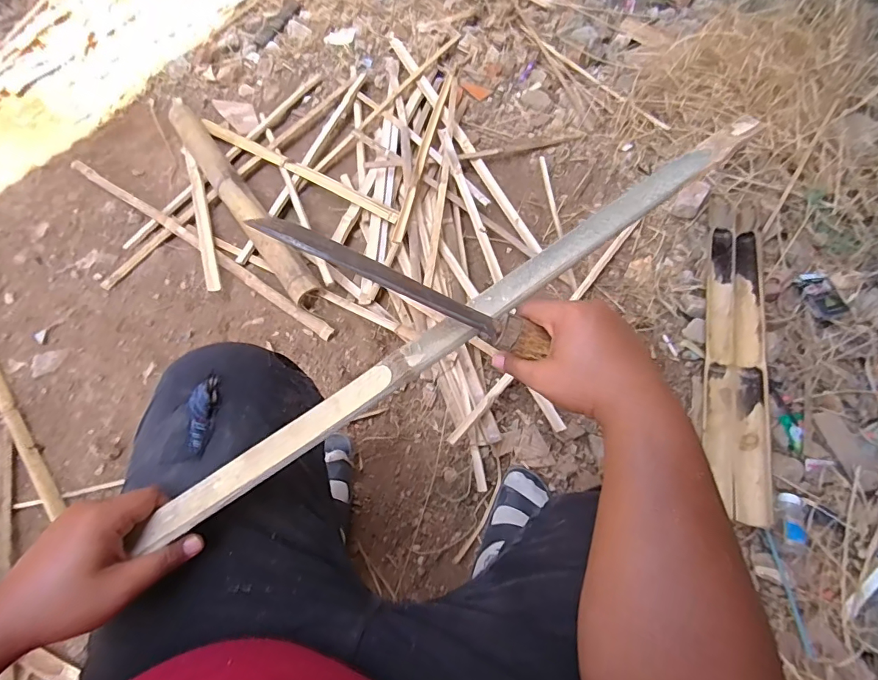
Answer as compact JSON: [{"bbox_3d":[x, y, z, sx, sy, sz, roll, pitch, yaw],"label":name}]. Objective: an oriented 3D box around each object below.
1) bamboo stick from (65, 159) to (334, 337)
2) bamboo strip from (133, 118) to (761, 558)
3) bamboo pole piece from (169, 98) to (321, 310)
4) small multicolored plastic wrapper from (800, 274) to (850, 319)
[{"bbox_3d":[-0.566,-0.231,1.047,0.837,0.031,0.036,32,64,17],"label":"bamboo stick"},{"bbox_3d":[0.025,-0.018,0.397,0.623,0.012,0.031,-34,65,-4],"label":"bamboo strip"},{"bbox_3d":[-0.499,-0.366,1.094,0.071,0.068,0.805,-32,65,-18],"label":"bamboo pole piece"},{"bbox_3d":[0.776,-0.092,0.930,0.066,0.017,0.101,-15,62,-6],"label":"small multicolored plastic wrapper"}]

